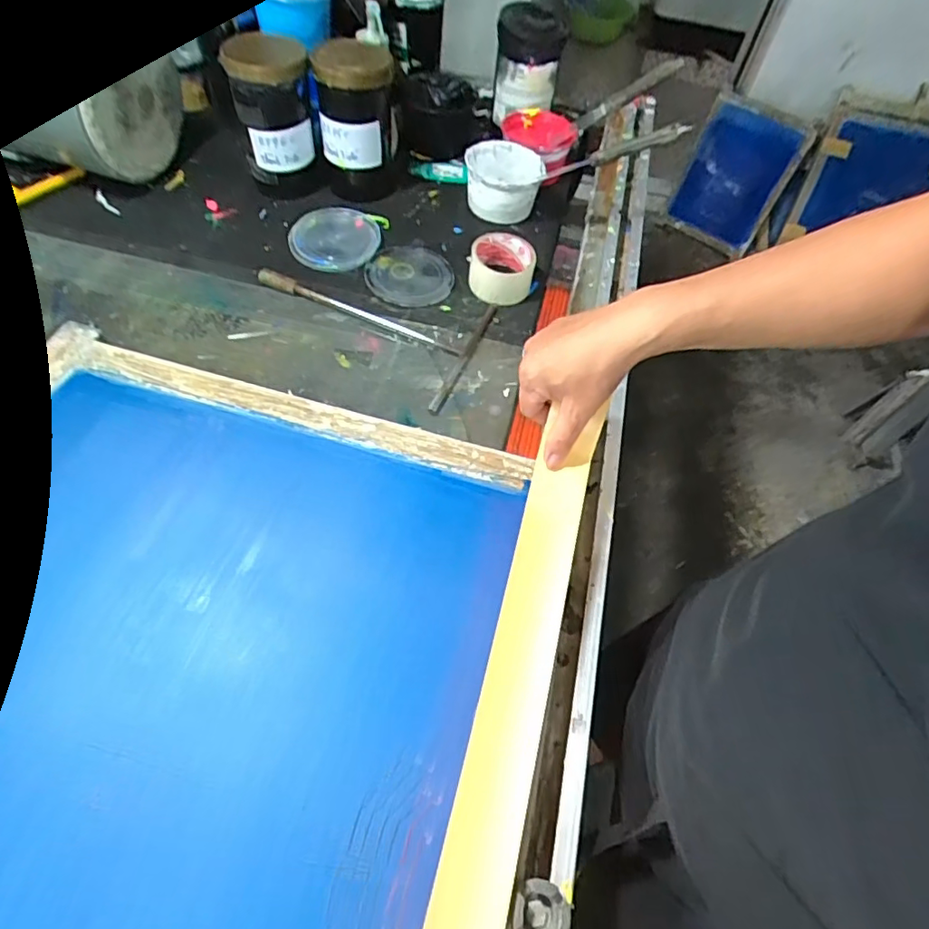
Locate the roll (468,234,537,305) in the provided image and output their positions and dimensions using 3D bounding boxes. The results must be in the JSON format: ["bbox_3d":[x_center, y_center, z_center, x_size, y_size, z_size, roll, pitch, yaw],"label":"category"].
[{"bbox_3d":[0.050,-0.261,0.761,0.084,0.060,0.081,3,56,-4],"label":"roll"}]

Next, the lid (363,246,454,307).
[{"bbox_3d":[-0.074,-0.253,0.769,0.114,0.012,0.112,3,56,-4],"label":"lid"}]

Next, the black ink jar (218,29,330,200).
[{"bbox_3d":[-0.251,-0.461,0.779,0.107,0.191,0.092,-12,58,-12],"label":"black ink jar"}]

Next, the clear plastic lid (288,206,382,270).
[{"bbox_3d":[-0.180,-0.312,0.792,0.120,0.029,0.120,-2,56,-8],"label":"clear plastic lid"}]

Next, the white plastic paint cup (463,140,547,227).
[{"bbox_3d":[0.056,-0.412,0.859,0.114,0.078,0.090,6,55,-2],"label":"white plastic paint cup"}]

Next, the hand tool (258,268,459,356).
[{"bbox_3d":[-0.138,-0.193,0.720,0.277,0.012,0.021,23,57,9],"label":"hand tool"}]

